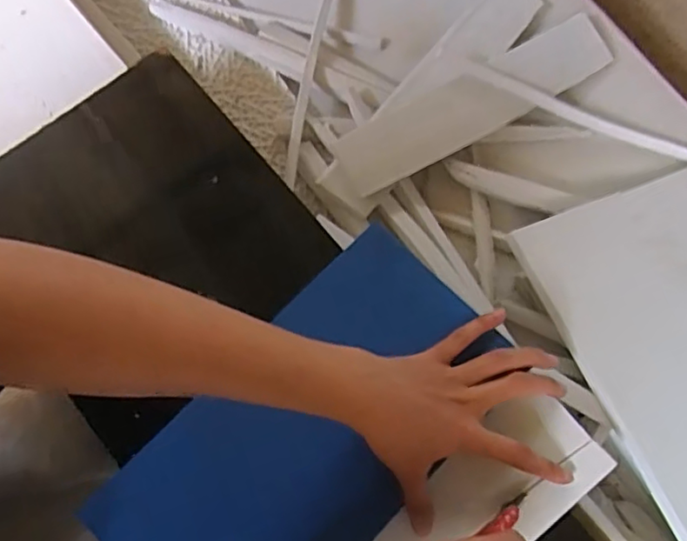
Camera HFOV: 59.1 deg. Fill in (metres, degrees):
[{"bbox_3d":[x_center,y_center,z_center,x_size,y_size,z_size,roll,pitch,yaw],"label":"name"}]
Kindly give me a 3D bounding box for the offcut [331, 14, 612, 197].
[{"bbox_3d":[0.122,-0.150,0.535,0.278,0.012,0.056,-29,90,-15],"label":"offcut"}]

